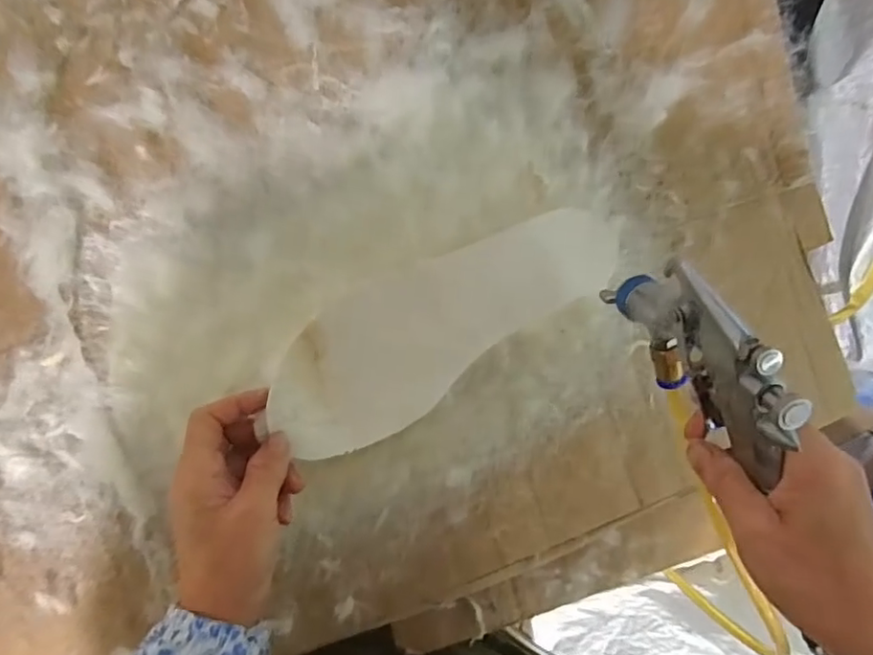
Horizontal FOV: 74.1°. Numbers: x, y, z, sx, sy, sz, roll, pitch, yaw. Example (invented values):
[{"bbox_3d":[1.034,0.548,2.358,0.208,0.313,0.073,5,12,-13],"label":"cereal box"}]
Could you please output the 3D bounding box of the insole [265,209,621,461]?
[{"bbox_3d":[0.013,-0.013,0.400,0.272,0.020,0.091,-33,87,-17],"label":"insole"}]

